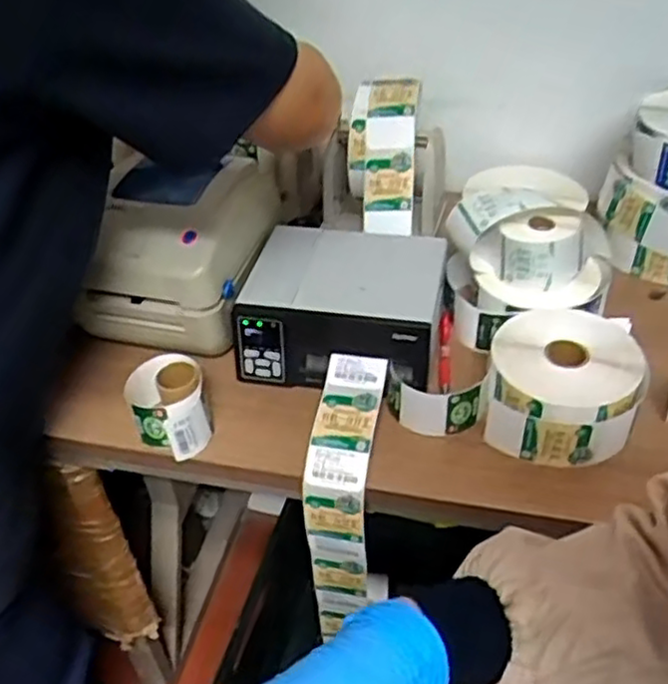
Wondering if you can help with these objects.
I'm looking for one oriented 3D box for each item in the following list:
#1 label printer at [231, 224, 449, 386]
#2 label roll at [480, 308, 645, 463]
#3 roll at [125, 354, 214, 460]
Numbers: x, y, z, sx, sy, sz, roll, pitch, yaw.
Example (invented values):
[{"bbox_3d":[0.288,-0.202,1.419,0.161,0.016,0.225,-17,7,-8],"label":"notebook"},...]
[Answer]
[{"bbox_3d":[0.011,-0.046,0.857,0.225,0.108,0.193,7,41,12],"label":"label printer"},{"bbox_3d":[0.244,0.040,0.760,0.150,0.069,0.175,6,41,11],"label":"label roll"},{"bbox_3d":[-0.176,0.071,0.776,0.081,0.068,0.097,-18,42,-17],"label":"roll"}]

